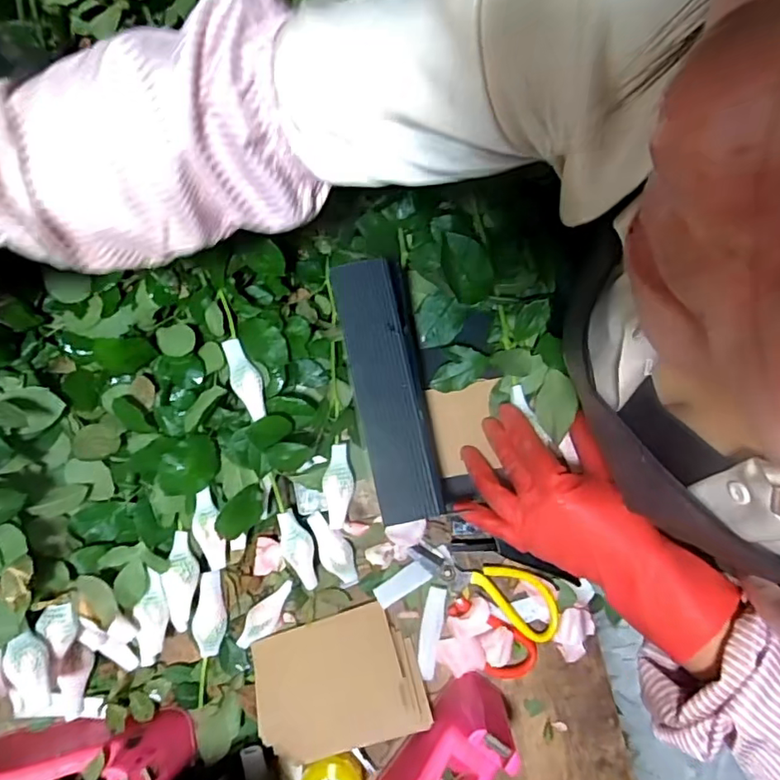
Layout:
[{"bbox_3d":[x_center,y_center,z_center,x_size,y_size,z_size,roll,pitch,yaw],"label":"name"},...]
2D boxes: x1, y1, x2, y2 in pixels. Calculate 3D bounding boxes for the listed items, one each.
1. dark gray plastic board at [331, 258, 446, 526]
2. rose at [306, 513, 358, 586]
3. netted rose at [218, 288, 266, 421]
[{"bbox_3d":[0.000,-0.003,0.435,0.053,0.019,0.206,-11,81,-3],"label":"dark gray plastic board"},{"bbox_3d":[-0.057,0.166,0.567,0.033,0.024,0.087,-27,97,-6],"label":"rose"},{"bbox_3d":[-0.152,-0.032,0.545,0.027,0.021,0.131,-25,82,-5],"label":"netted rose"}]

